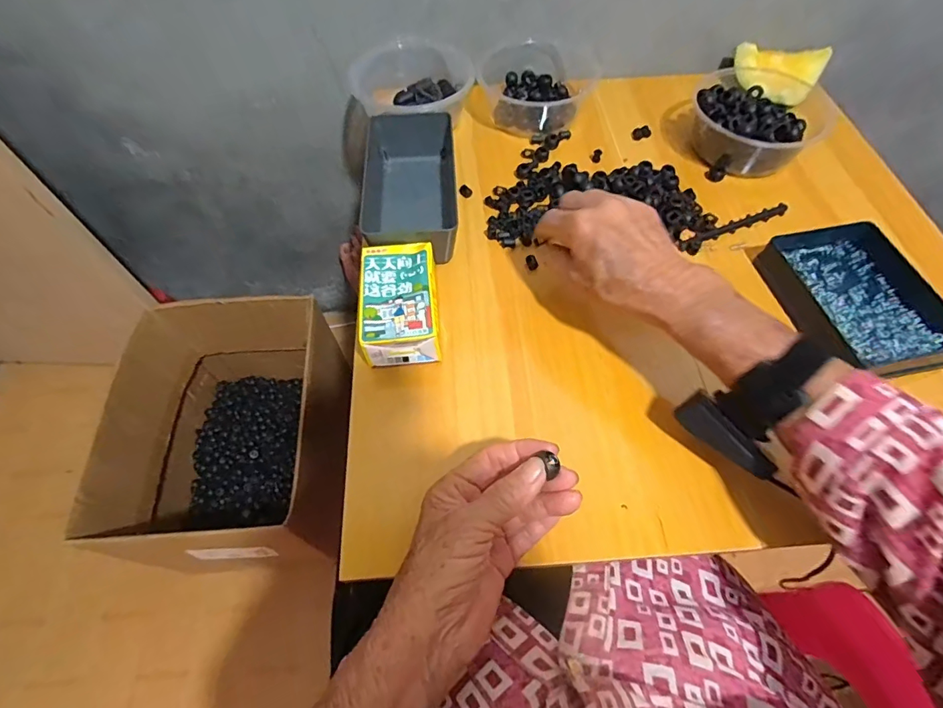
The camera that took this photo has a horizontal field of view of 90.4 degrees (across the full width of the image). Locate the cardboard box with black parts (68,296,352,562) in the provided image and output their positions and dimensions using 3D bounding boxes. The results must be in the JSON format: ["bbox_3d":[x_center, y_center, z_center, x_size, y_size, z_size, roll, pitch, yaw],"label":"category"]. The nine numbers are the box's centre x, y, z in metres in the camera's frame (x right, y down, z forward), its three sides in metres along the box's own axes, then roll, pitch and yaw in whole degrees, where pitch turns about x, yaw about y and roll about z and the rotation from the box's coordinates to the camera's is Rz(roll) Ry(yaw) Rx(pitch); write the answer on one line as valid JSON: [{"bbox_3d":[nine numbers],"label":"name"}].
[{"bbox_3d":[-0.364,0.135,0.767,0.291,0.277,0.374,-4,59,-2],"label":"cardboard box with black parts"}]

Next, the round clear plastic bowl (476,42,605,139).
[{"bbox_3d":[0.080,-0.330,0.584,0.145,0.050,0.130,9,60,6],"label":"round clear plastic bowl"}]

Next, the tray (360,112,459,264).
[{"bbox_3d":[-0.060,-0.174,0.490,0.089,0.045,0.187,-1,59,-1],"label":"tray"}]

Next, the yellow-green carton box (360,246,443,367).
[{"bbox_3d":[-0.062,-0.044,0.415,0.063,0.044,0.104,-4,59,-2],"label":"yellow-green carton box"}]

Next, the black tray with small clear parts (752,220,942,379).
[{"bbox_3d":[0.345,-0.053,0.424,0.110,0.031,0.154,-8,60,-5],"label":"black tray with small clear parts"}]

